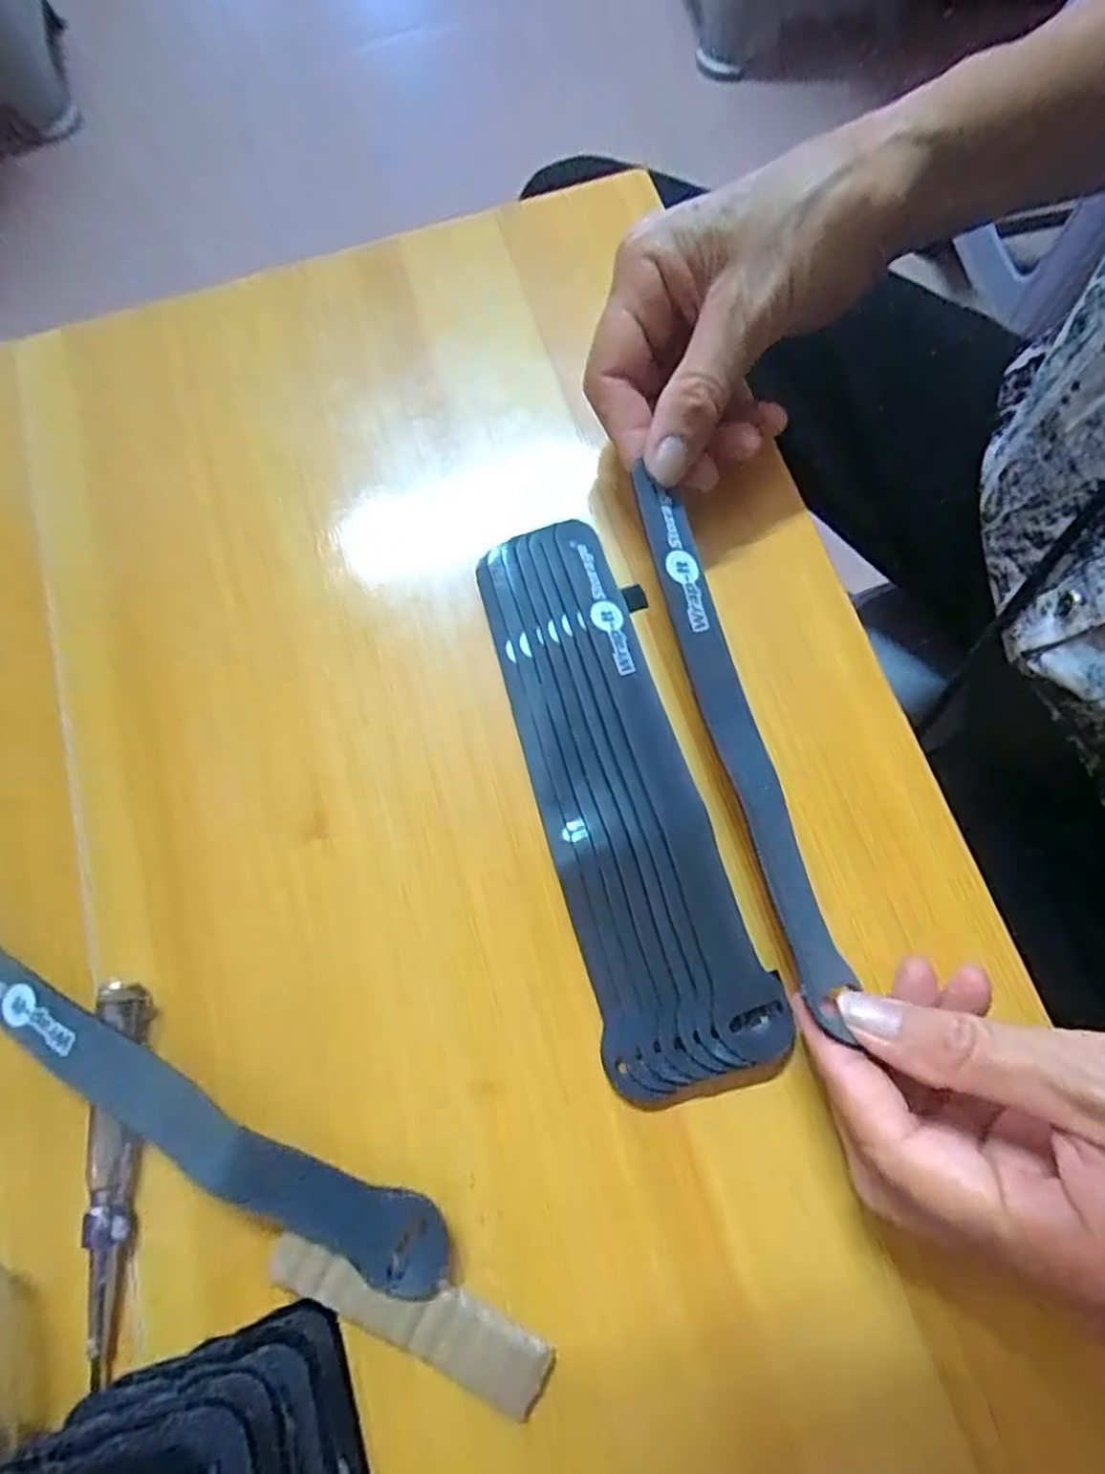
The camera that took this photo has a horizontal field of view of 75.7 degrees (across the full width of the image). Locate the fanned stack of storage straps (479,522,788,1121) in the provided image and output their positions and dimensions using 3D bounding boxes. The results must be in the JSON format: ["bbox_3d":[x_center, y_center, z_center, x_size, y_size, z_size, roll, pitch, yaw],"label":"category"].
[{"bbox_3d":[0.023,0.017,0.252,0.057,0.014,0.204,-14,74,-3],"label":"fanned stack of storage straps"}]

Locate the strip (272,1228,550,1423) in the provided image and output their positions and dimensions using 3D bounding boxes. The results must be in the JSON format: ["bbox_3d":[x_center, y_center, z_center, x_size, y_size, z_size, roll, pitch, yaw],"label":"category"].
[{"bbox_3d":[-0.043,0.170,0.210,0.086,0.004,0.020,22,75,7],"label":"strip"}]

